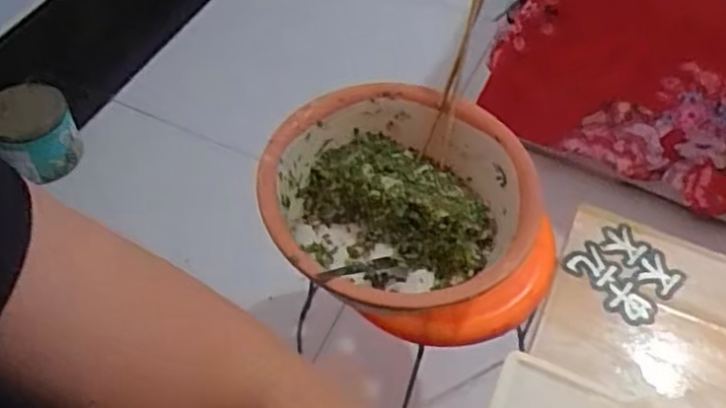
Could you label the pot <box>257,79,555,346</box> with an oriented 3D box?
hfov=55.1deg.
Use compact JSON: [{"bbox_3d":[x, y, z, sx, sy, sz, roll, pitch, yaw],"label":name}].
[{"bbox_3d":[0.038,0.013,0.789,0.291,0.131,0.283,2,53,-3],"label":"pot"}]

